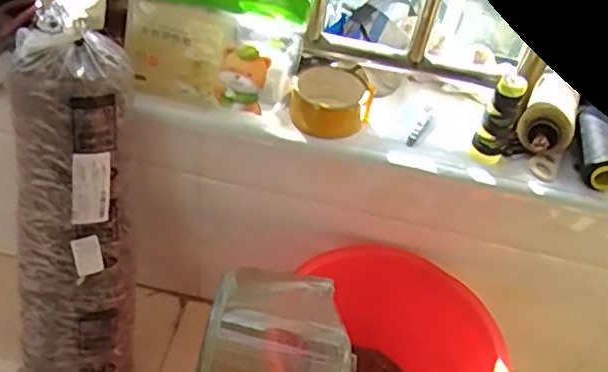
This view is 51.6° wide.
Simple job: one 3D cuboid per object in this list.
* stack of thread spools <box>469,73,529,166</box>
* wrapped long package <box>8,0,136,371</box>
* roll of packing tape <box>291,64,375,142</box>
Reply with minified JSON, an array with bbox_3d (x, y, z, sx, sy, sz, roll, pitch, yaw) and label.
[{"bbox_3d":[0.220,-0.074,0.713,0.035,0.106,0.033,24,48,13],"label":"stack of thread spools"},{"bbox_3d":[-0.274,0.045,0.742,0.134,0.552,0.084,8,25,1],"label":"wrapped long package"},{"bbox_3d":[0.032,-0.107,0.772,0.097,0.051,0.096,6,47,-4],"label":"roll of packing tape"}]

